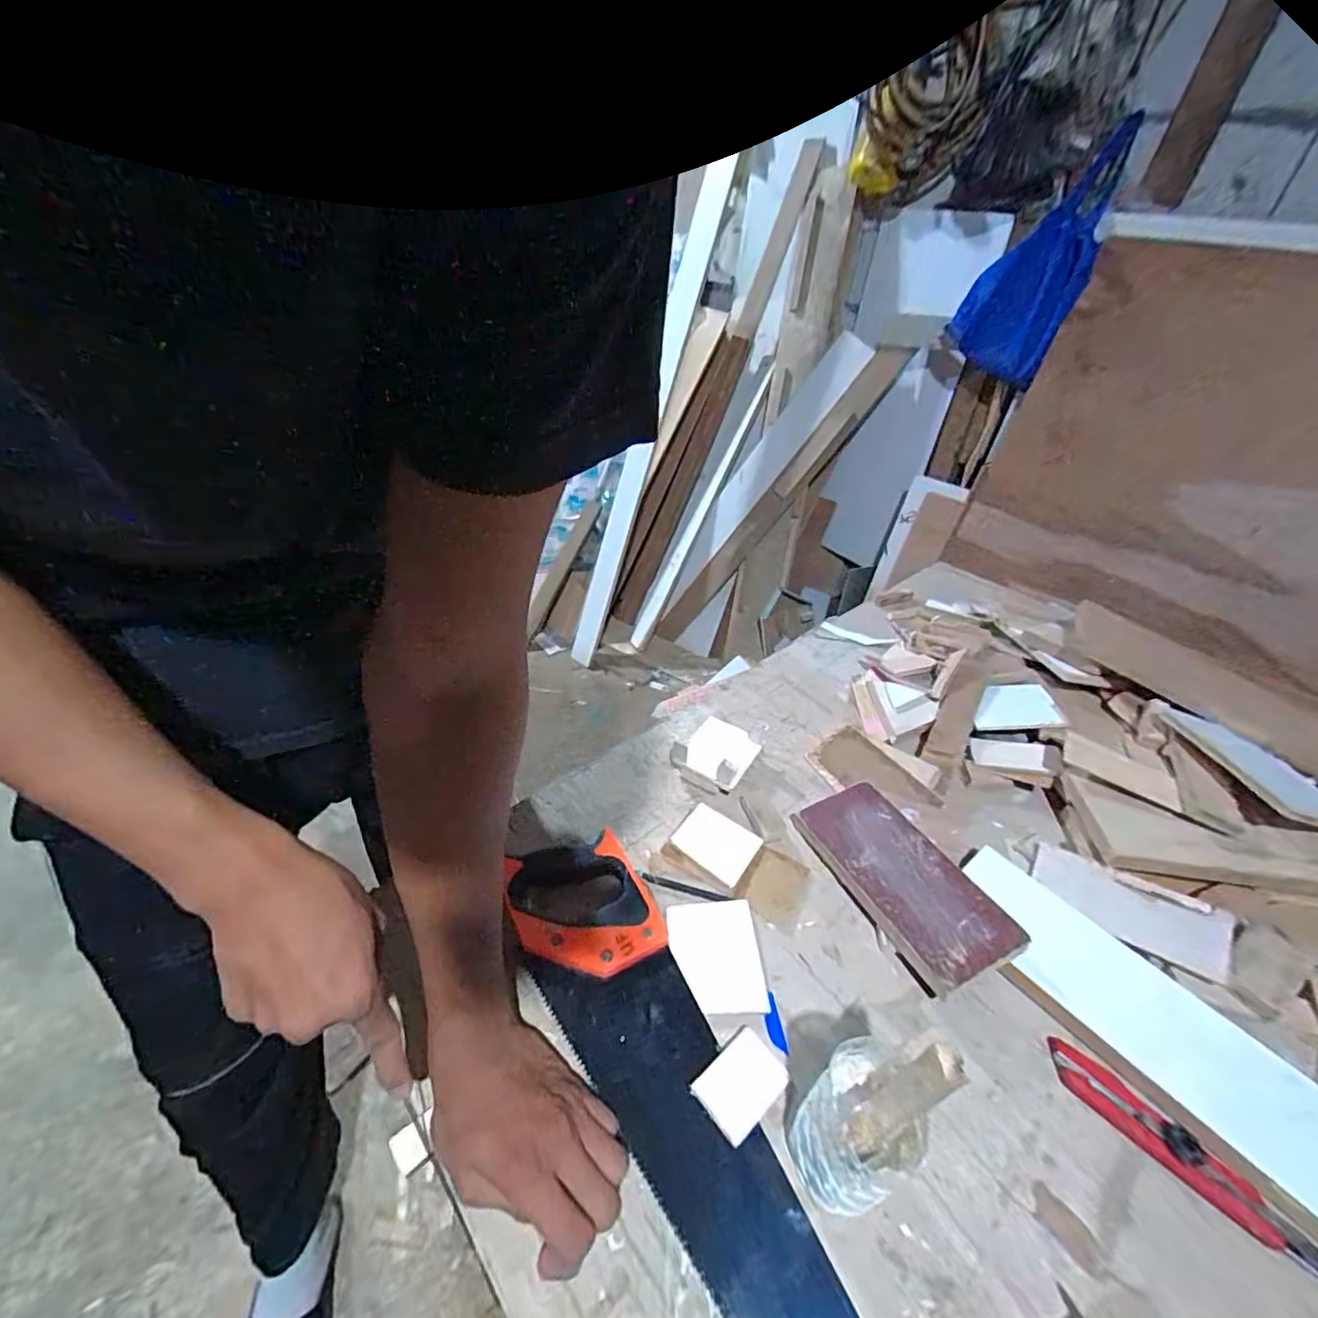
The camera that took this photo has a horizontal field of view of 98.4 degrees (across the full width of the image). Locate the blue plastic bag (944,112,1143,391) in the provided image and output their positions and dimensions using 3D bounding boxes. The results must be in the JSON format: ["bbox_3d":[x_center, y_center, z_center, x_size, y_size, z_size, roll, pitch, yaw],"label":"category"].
[{"bbox_3d":[0.807,-0.852,1.239,0.055,0.414,0.249,-13,39,-27],"label":"blue plastic bag"}]

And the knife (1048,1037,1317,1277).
[{"bbox_3d":[0.354,0.336,0.391,0.027,0.015,0.157,-23,43,-36],"label":"knife"}]

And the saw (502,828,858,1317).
[{"bbox_3d":[0.024,0.319,0.364,0.105,0.031,0.500,-14,39,-27],"label":"saw"}]

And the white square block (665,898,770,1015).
[{"bbox_3d":[0.048,0.244,0.474,0.074,0.011,0.087,1,34,-8],"label":"white square block"}]

